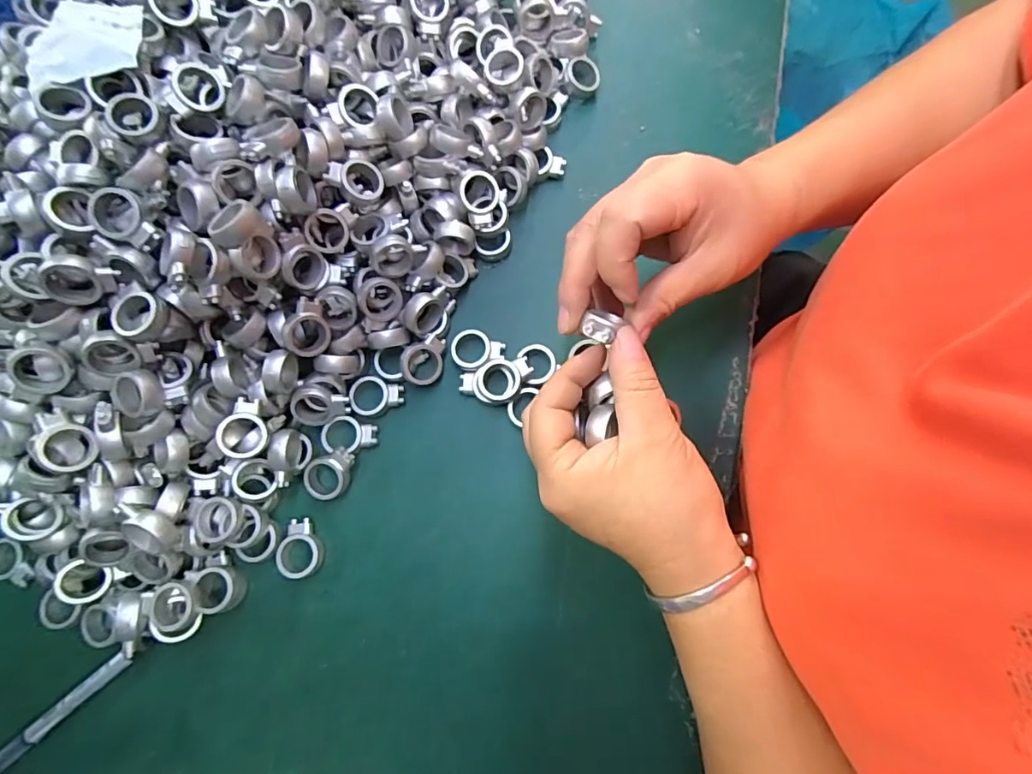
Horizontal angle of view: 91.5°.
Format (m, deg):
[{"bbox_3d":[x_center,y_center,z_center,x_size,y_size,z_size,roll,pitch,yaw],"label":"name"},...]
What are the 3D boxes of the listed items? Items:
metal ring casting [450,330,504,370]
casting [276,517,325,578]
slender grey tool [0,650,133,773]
[{"bbox_3d":[-0.024,-0.024,0.321,0.033,0.005,0.026,4,78,5],"label":"metal ring casting"},{"bbox_3d":[-0.131,0.097,0.304,0.026,0.009,0.033,-6,78,3],"label":"casting"},{"bbox_3d":[-0.269,0.193,0.292,0.104,0.008,0.011,-41,78,-5],"label":"slender grey tool"}]

